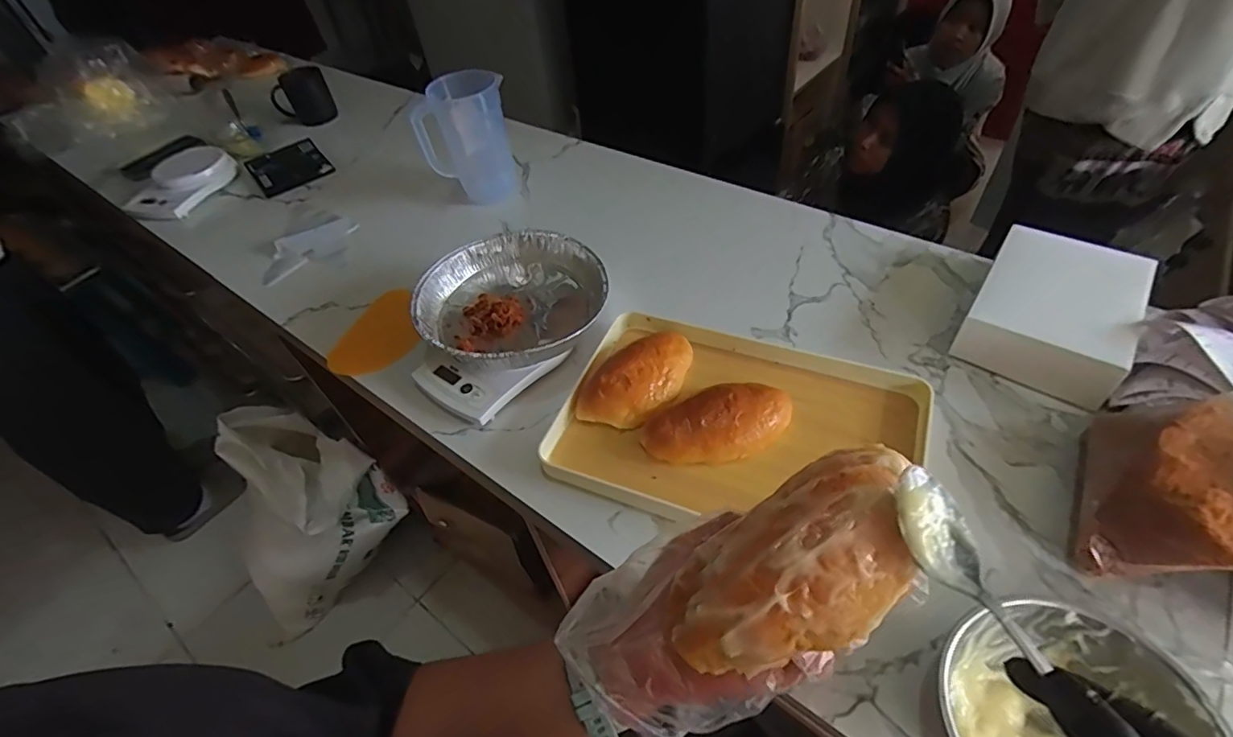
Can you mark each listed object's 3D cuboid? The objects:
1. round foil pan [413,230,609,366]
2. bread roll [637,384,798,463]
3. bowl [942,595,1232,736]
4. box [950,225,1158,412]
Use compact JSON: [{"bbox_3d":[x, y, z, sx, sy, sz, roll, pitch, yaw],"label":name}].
[{"bbox_3d":[-0.129,-0.082,0.680,0.201,0.065,0.220,19,54,20],"label":"round foil pan"},{"bbox_3d":[0.103,0.058,0.562,0.153,0.043,0.077,-19,51,-10],"label":"bread roll"},{"bbox_3d":[0.295,0.232,0.373,0.138,0.057,0.132,-3,50,3],"label":"bowl"},{"bbox_3d":[0.482,-0.066,0.614,0.140,0.068,0.193,28,58,26],"label":"box"}]

